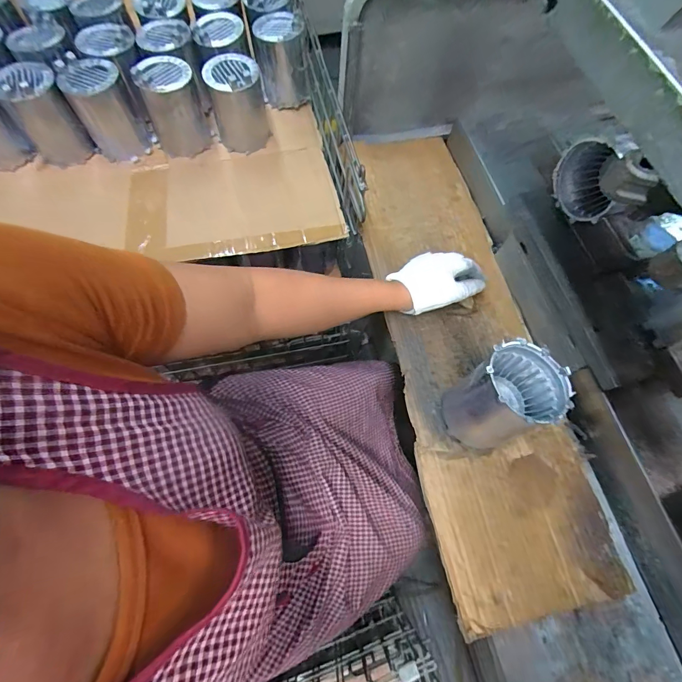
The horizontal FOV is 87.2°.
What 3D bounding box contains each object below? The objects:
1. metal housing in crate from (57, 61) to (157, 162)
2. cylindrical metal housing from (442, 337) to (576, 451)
[{"bbox_3d":[-0.385,-0.376,0.599,0.093,0.119,0.093,-27,73,-12],"label":"metal housing in crate"},{"bbox_3d":[0.191,0.069,0.431,0.120,0.117,0.096,-38,75,-15],"label":"cylindrical metal housing"}]

